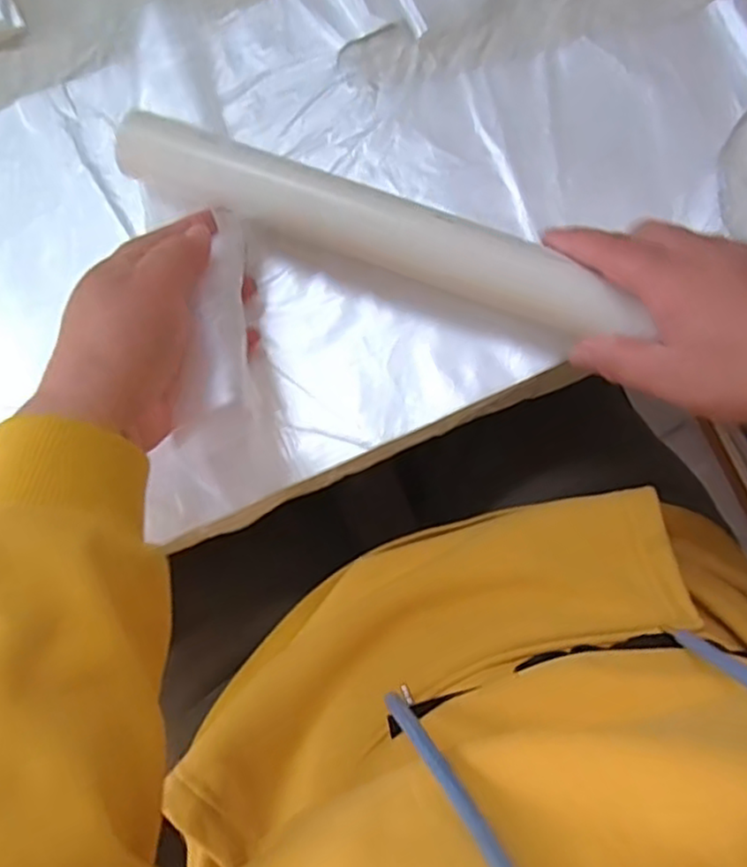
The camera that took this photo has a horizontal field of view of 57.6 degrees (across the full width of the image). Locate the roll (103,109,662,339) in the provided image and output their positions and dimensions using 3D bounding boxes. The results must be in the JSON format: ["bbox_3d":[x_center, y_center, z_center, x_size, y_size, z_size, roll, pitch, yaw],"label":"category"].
[{"bbox_3d":[-0.004,-0.109,0.372,0.296,0.034,0.040,21,79,6],"label":"roll"}]

